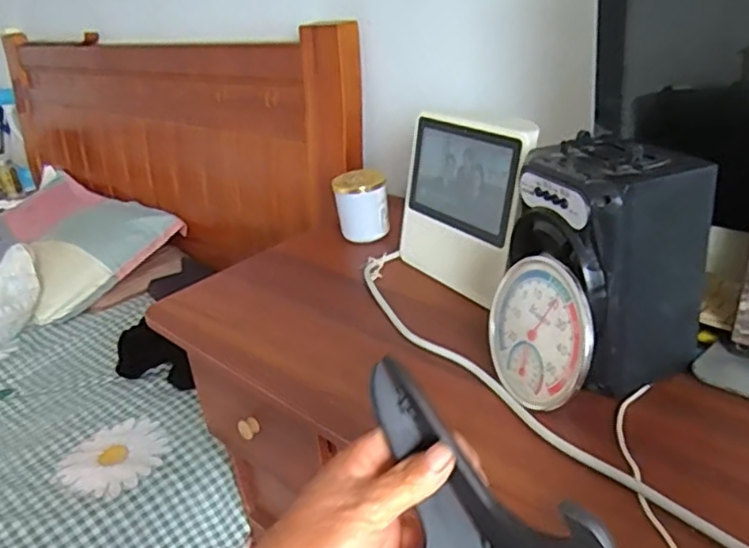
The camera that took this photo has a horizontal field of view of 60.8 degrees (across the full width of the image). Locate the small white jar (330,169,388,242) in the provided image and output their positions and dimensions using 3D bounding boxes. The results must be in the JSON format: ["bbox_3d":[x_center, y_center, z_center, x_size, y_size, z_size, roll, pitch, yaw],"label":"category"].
[{"bbox_3d":[-0.017,-0.093,0.887,0.071,0.089,0.066,-9,27,-4],"label":"small white jar"}]

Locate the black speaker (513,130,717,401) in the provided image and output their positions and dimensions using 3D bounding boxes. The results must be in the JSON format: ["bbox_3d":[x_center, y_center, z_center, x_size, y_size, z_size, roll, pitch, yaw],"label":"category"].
[{"bbox_3d":[0.193,-0.013,0.544,0.108,0.184,0.131,-18,29,-20],"label":"black speaker"}]

